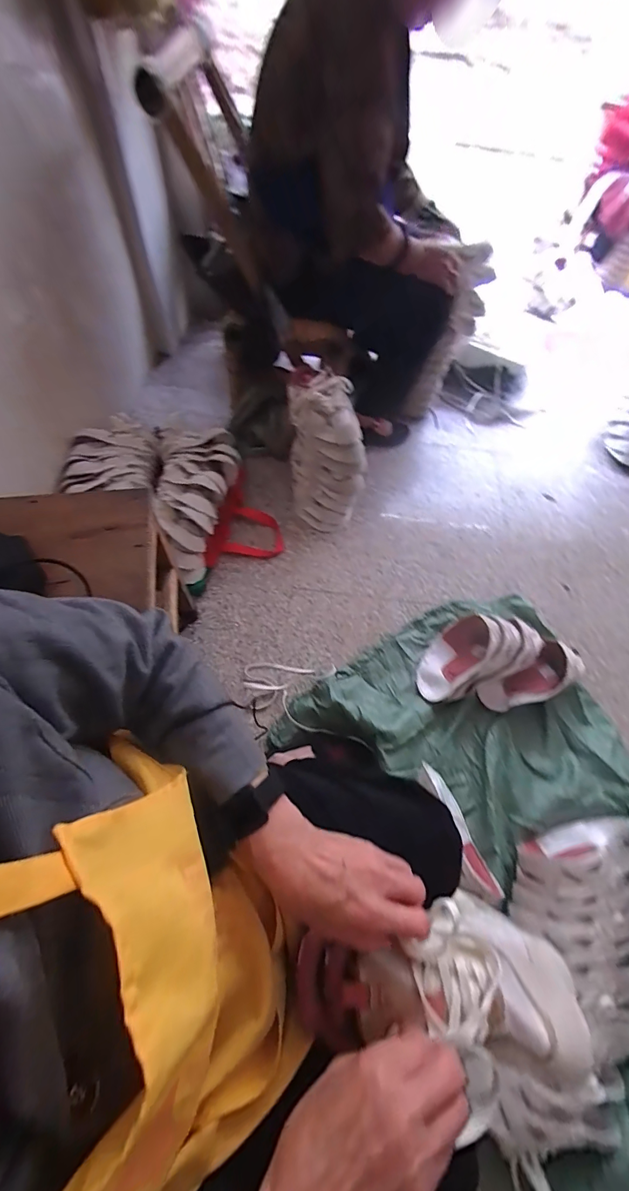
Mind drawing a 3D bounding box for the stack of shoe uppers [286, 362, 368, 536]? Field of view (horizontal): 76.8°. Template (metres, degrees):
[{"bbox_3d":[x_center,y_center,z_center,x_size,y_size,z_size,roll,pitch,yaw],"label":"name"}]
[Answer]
[{"bbox_3d":[0.029,-0.350,0.992,0.177,0.372,0.137,-6,34,-3],"label":"stack of shoe uppers"}]

